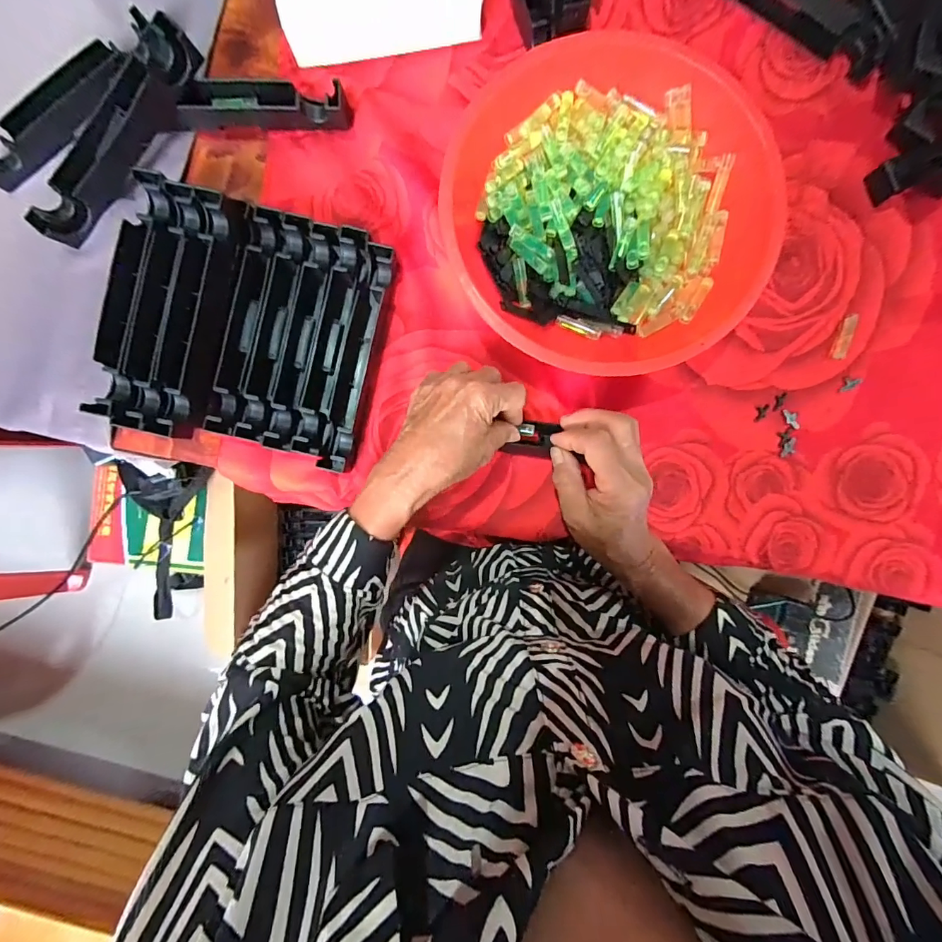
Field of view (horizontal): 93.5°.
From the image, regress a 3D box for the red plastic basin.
[{"bbox_3d":[0.105,-0.205,0.362,0.245,0.079,0.223,0,90,1],"label":"red plastic basin"}]

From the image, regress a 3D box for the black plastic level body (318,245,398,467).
[{"bbox_3d":[-0.100,-0.096,0.383,0.026,0.026,0.190,13,90,1],"label":"black plastic level body"}]

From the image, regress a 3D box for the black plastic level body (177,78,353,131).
[{"bbox_3d":[-0.181,-0.319,0.385,0.148,0.029,0.030,1,90,1],"label":"black plastic level body"}]

